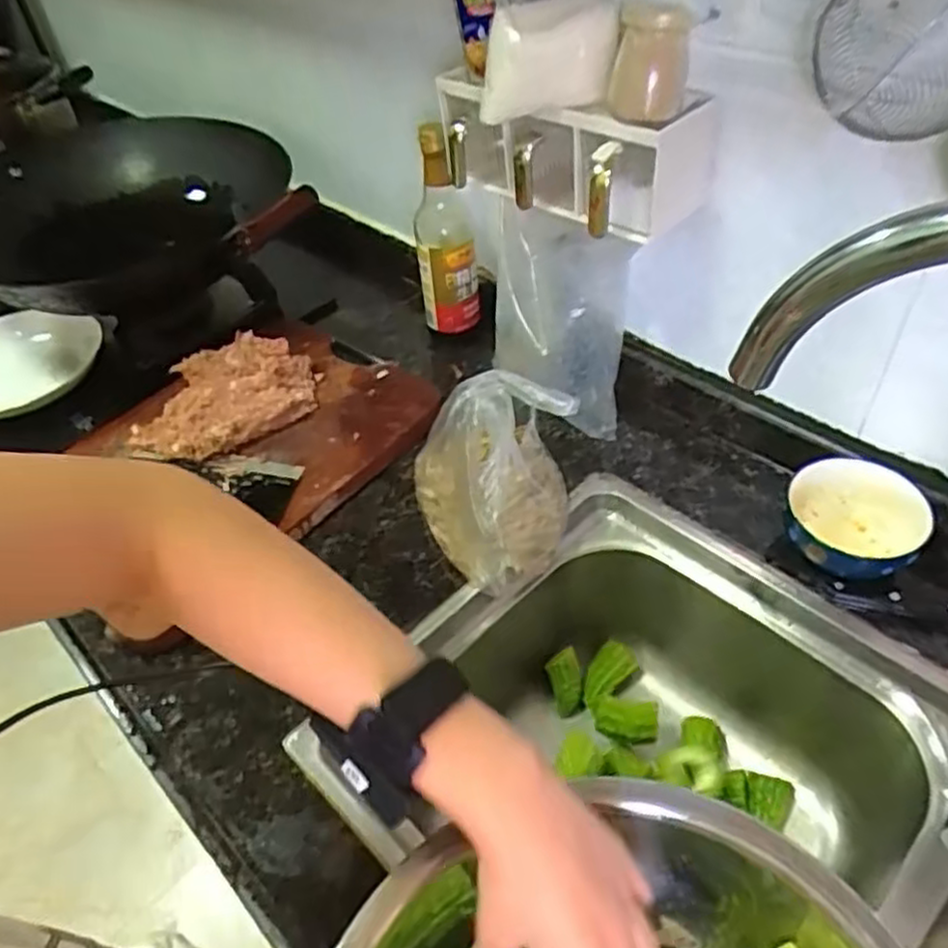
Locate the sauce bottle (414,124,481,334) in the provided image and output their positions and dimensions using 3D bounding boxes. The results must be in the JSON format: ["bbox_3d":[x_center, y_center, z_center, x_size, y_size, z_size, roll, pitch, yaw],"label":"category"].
[{"bbox_3d":[-0.029,-0.234,0.785,0.060,0.239,0.058,-8,45,-2],"label":"sauce bottle"}]

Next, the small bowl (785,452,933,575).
[{"bbox_3d":[0.317,0.043,0.628,0.104,0.079,0.093,22,52,25],"label":"small bowl"}]

